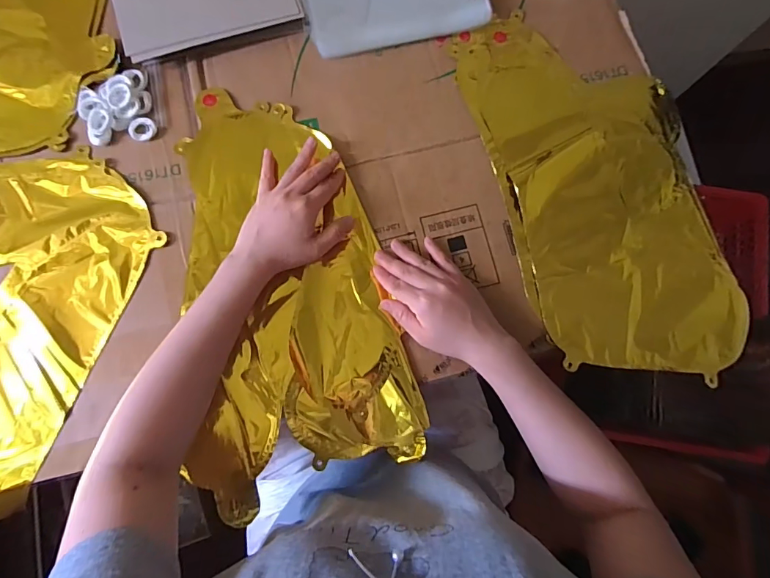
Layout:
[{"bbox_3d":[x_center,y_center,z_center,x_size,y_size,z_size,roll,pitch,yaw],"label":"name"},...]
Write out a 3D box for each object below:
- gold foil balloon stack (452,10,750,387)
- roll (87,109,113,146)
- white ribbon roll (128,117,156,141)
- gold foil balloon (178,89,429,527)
[{"bbox_3d":[0.239,-0.115,0.476,0.221,0.014,0.428,-16,82,-5],"label":"gold foil balloon stack"},{"bbox_3d":[-0.302,-0.171,0.457,0.023,0.011,0.036,3,81,-2],"label":"roll"},{"bbox_3d":[-0.259,-0.171,0.462,0.026,0.007,0.026,0,81,-2],"label":"white ribbon roll"},{"bbox_3d":[-0.114,-0.006,0.448,0.218,0.024,0.412,-16,82,-5],"label":"gold foil balloon"}]

